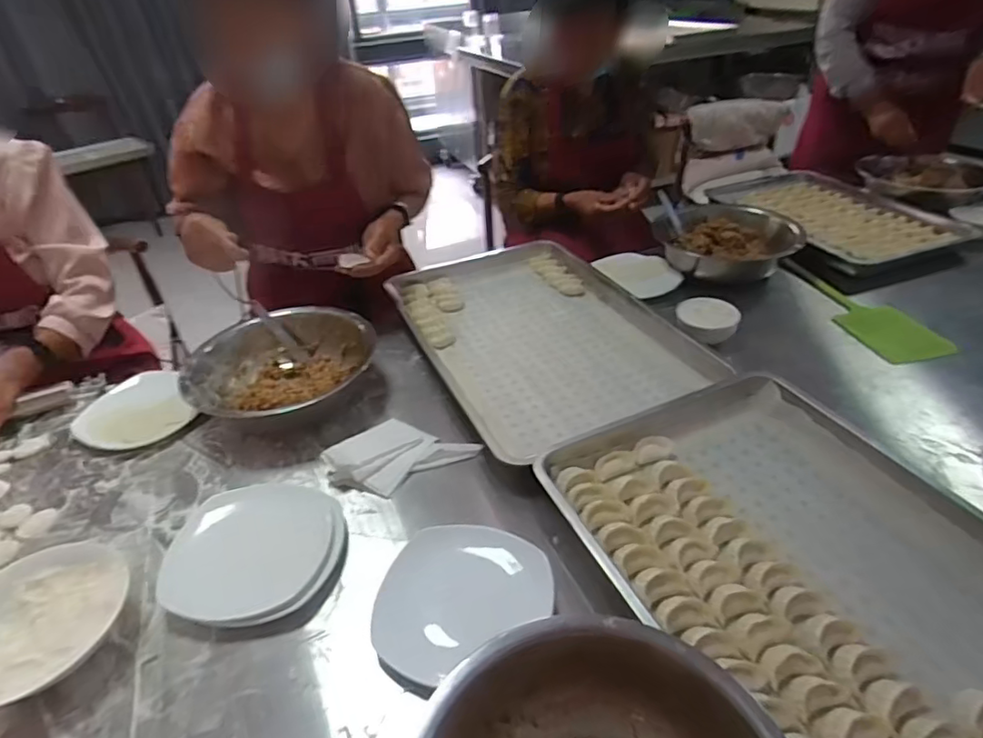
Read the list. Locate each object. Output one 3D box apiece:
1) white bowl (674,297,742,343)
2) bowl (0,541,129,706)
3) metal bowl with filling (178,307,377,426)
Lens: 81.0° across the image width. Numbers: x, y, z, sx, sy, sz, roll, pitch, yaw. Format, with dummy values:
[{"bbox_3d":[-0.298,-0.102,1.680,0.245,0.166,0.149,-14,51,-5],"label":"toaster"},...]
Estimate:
[{"bbox_3d":[0.355,-0.082,0.948,0.096,0.042,0.076,10,38,19],"label":"white bowl"},{"bbox_3d":[-0.465,0.259,0.592,0.165,0.052,0.166,-2,38,1],"label":"bowl"},{"bbox_3d":[-0.325,0.003,0.899,0.236,0.078,0.261,21,44,28],"label":"metal bowl with filling"}]

